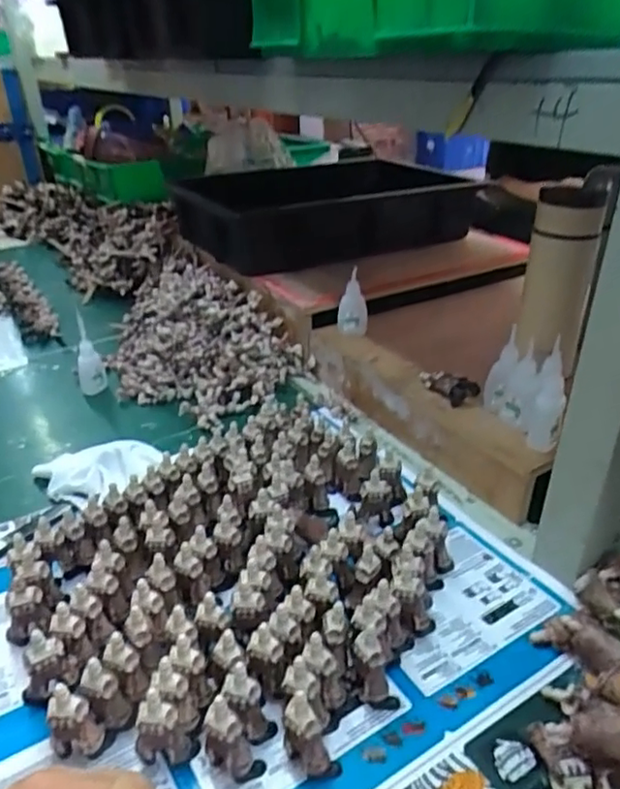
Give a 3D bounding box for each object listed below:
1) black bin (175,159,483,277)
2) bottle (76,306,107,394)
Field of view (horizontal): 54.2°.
[{"bbox_3d":[0.011,-0.301,1.017,0.417,0.119,0.334,-17,33,-23],"label":"black bin"},{"bbox_3d":[-0.280,-0.049,0.762,0.031,0.100,0.034,-13,32,-18],"label":"bottle"}]

